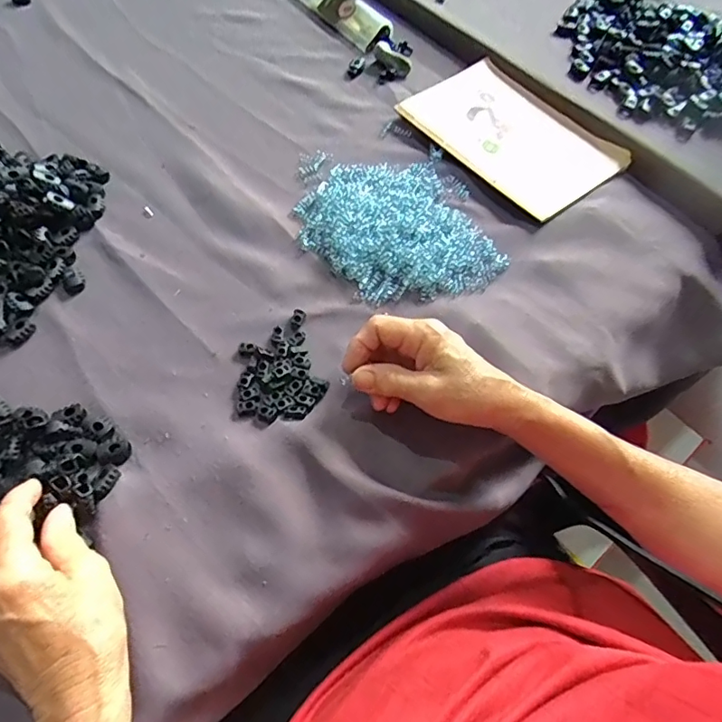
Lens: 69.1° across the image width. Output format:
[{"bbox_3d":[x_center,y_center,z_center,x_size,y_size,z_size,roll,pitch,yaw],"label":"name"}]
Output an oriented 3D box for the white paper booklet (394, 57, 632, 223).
[{"bbox_3d":[0.157,-0.235,0.542,0.133,0.013,0.201,-36,68,-21],"label":"white paper booklet"}]

